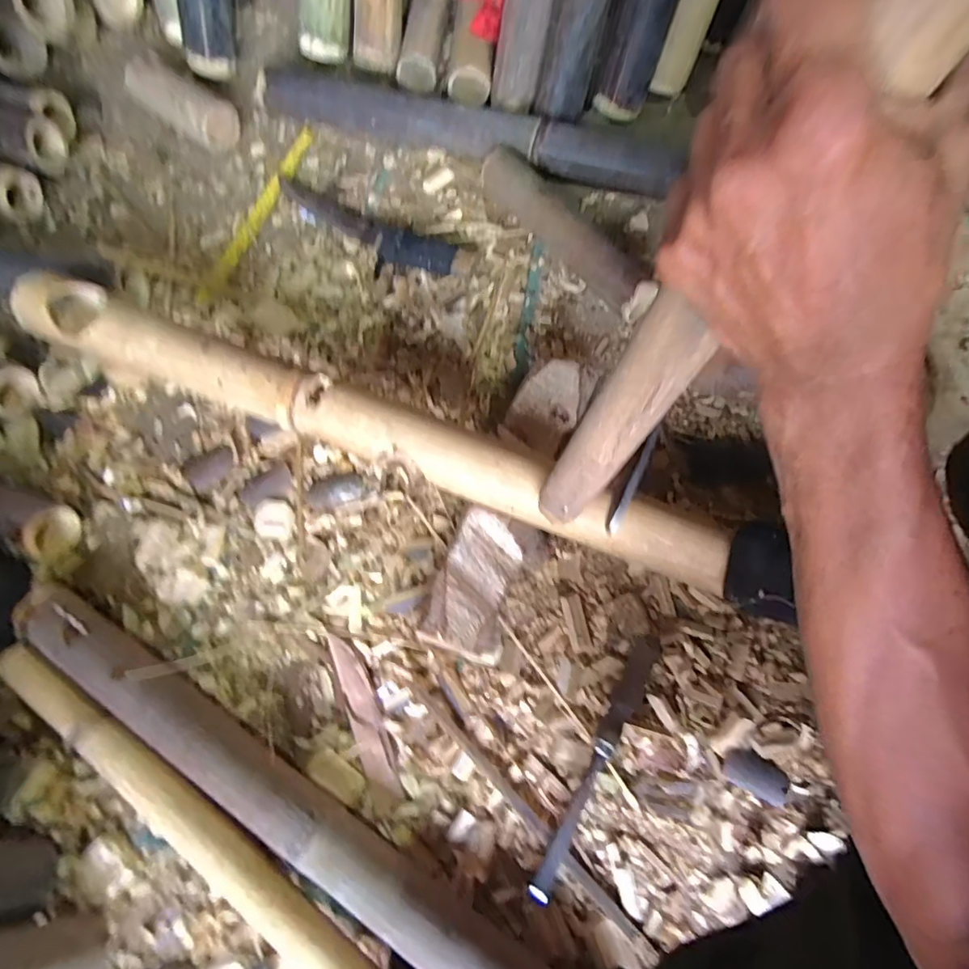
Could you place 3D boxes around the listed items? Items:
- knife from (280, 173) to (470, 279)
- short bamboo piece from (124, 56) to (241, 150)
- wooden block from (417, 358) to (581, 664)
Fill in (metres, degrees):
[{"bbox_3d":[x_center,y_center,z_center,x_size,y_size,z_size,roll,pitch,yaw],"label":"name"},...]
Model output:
[{"bbox_3d":[-0.147,-0.326,0.676,0.287,0.035,0.065,29,75,9],"label":"knife"},{"bbox_3d":[-0.405,-0.507,0.716,0.162,0.056,0.057,31,76,9],"label":"short bamboo piece"},{"bbox_3d":[0.032,0.016,0.558,0.088,0.066,0.327,21,74,7],"label":"wooden block"}]

